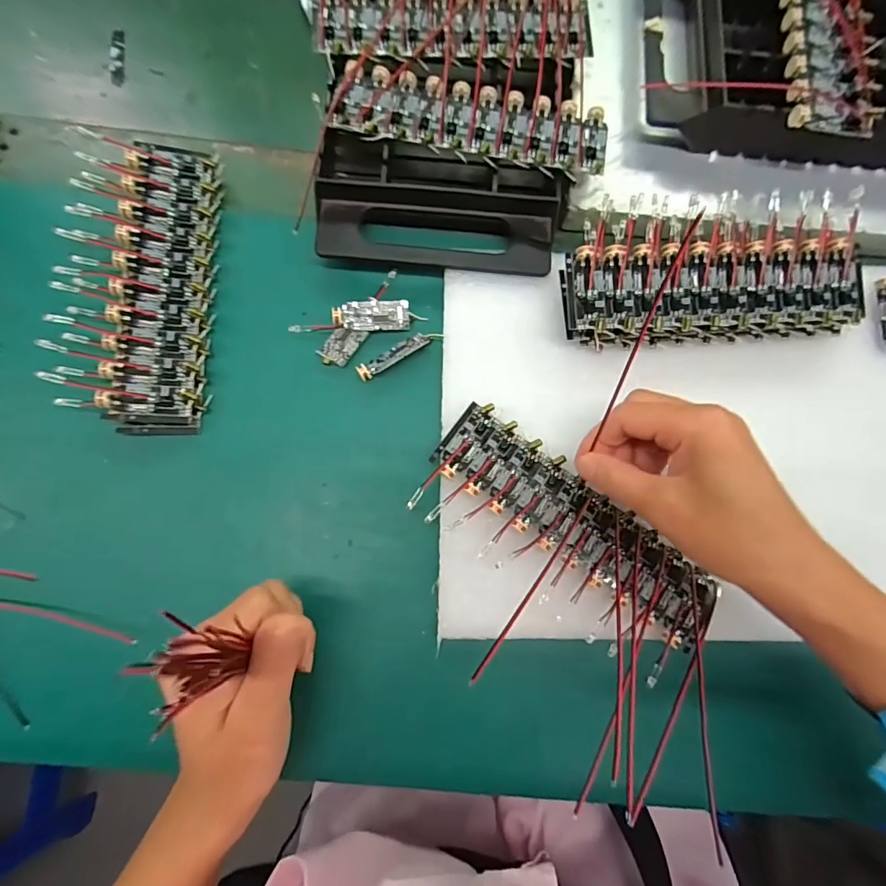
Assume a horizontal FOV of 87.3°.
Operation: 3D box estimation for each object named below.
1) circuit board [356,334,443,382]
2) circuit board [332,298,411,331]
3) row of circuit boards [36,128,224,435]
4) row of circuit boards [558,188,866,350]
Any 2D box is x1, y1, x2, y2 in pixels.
[{"bbox_3d":[-0.026,-0.052,0.266,0.051,0.004,0.010,-32,83,-7],"label":"circuit board"},{"bbox_3d":[-0.040,-0.073,0.266,0.043,0.004,0.017,-4,98,-13],"label":"circuit board"},{"bbox_3d":[-0.166,-0.090,0.260,0.071,0.017,0.167,2,79,-18],"label":"row of circuit boards"},{"bbox_3d":[0.147,-0.095,0.260,0.163,0.033,0.077,0,80,-2],"label":"row of circuit boards"}]

